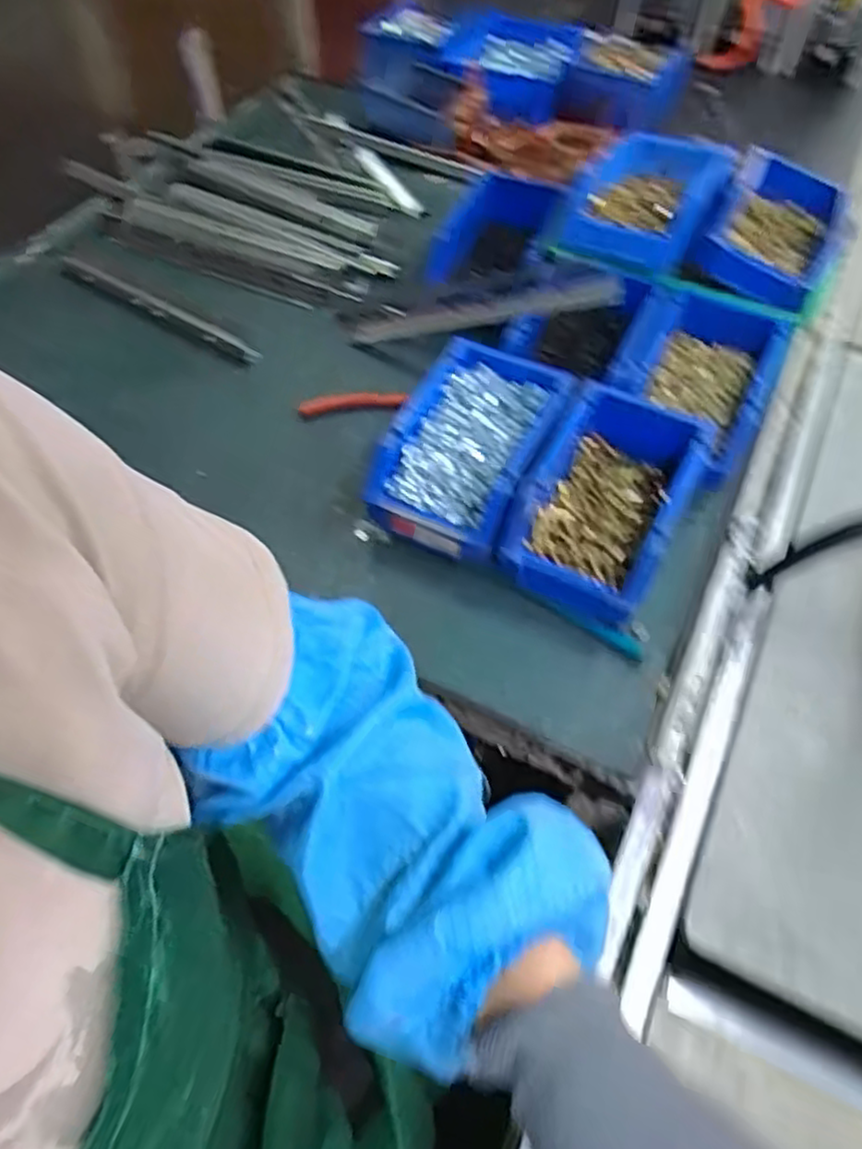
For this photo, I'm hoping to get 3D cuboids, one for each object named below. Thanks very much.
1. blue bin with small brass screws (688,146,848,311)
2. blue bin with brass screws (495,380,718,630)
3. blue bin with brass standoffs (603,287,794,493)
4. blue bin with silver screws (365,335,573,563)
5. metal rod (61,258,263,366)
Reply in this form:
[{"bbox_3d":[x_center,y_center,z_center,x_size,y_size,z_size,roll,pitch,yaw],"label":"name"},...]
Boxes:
[{"bbox_3d":[0.310,-0.313,0.636,0.113,0.057,0.171,26,59,17],"label":"blue bin with small brass screws"},{"bbox_3d":[0.124,-0.051,0.517,0.106,0.071,0.162,25,60,15],"label":"blue bin with brass screws"},{"bbox_3d":[0.219,-0.160,0.591,0.112,0.063,0.171,25,60,15],"label":"blue bin with brass standoffs"},{"bbox_3d":[0.029,-0.095,0.547,0.107,0.067,0.168,22,60,13],"label":"blue bin with silver screws"},{"bbox_3d":[-0.268,-0.262,0.693,0.248,0.013,0.021,29,62,17],"label":"metal rod"}]

